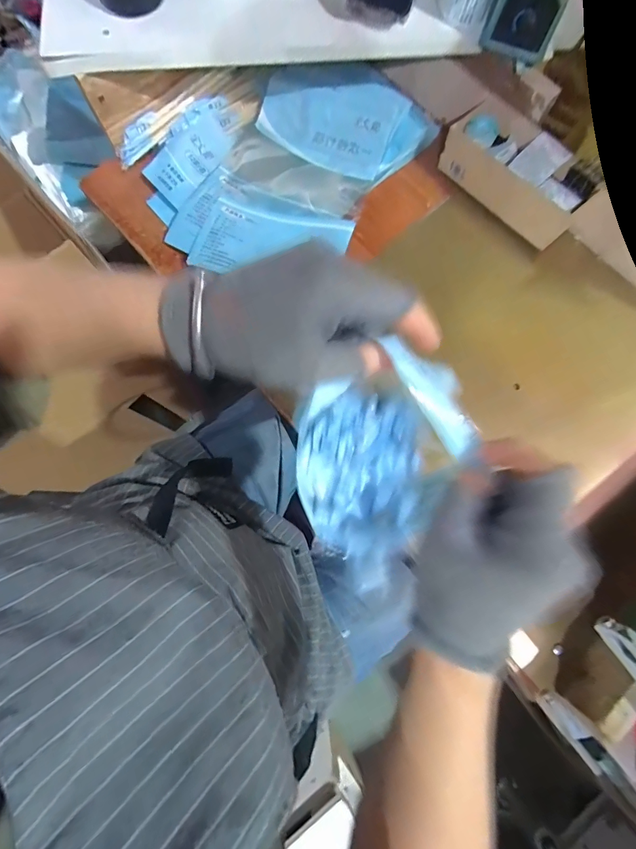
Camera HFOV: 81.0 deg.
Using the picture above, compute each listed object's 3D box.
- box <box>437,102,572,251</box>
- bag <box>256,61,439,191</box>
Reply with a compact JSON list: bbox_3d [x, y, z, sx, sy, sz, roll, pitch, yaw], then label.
[{"bbox_3d":[0.277,-0.347,0.531,0.086,0.069,0.208,-42,82,-9],"label":"box"},{"bbox_3d":[0.037,-0.444,0.548,0.250,0.046,0.145,24,100,2],"label":"bag"}]

